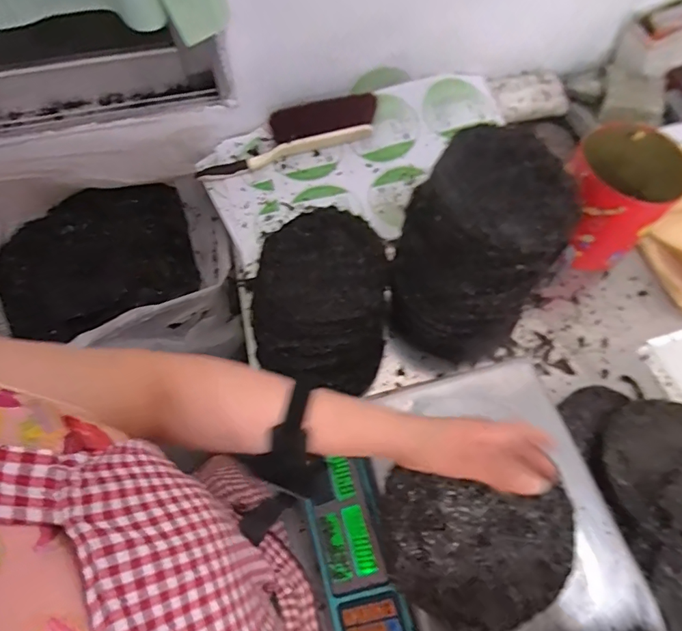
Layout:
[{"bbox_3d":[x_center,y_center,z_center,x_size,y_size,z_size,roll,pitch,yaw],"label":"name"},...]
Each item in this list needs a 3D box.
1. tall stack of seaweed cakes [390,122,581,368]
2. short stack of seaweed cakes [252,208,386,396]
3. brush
[{"bbox_3d":[0.203,-0.097,0.694,0.205,0.241,0.271,28,67,13],"label":"tall stack of seaweed cakes"},{"bbox_3d":[-0.030,-0.016,0.725,0.207,0.125,0.278,9,64,5],"label":"short stack of seaweed cakes"},{"bbox_3d":[-0.109,-0.350,0.904,0.374,0.094,0.059,-15,64,-7],"label":"brush"}]

